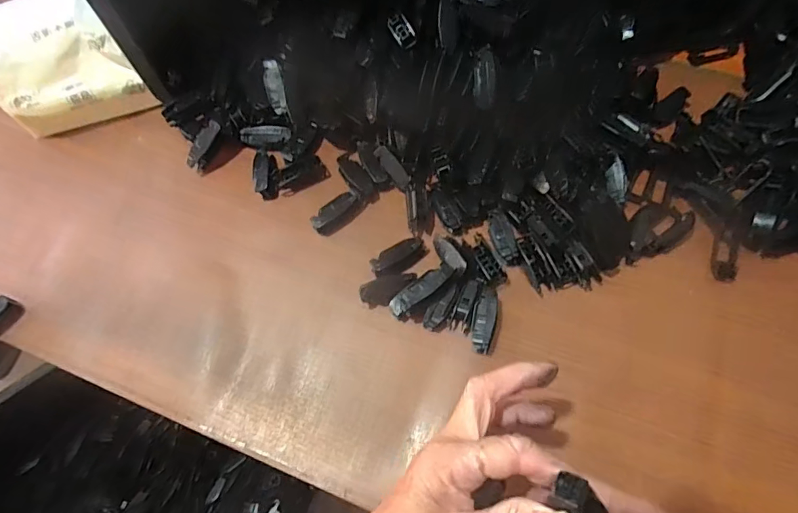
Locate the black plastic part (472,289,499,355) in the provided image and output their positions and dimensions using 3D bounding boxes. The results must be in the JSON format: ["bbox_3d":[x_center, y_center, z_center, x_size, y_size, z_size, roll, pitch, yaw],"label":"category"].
[{"bbox_3d":[0.067,0.051,0.360,0.017,0.021,0.049,11,68,6],"label":"black plastic part"}]

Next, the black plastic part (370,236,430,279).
[{"bbox_3d":[0.001,0.002,0.388,0.050,0.016,0.022,-34,70,-12],"label":"black plastic part"}]

